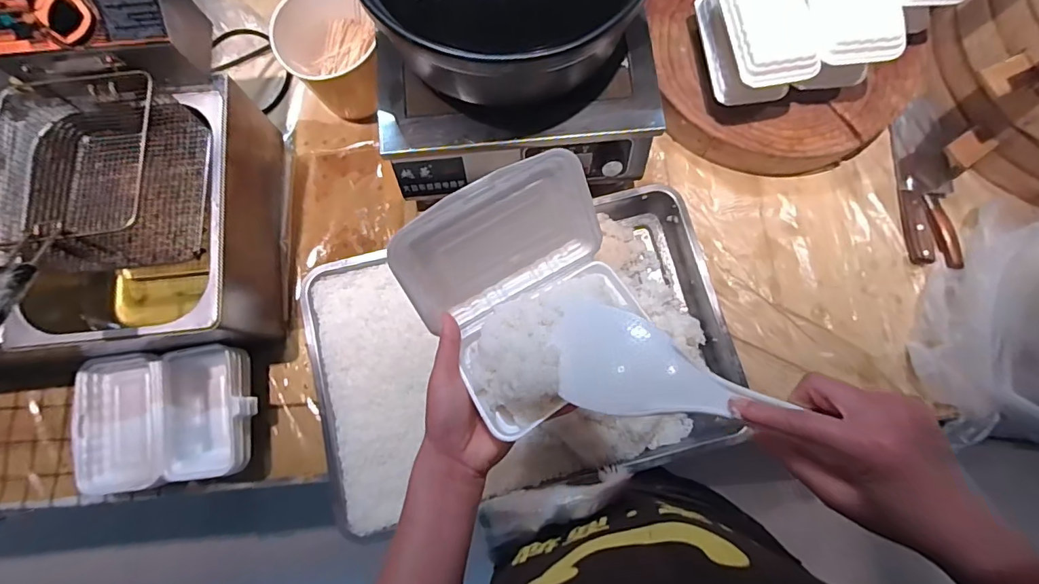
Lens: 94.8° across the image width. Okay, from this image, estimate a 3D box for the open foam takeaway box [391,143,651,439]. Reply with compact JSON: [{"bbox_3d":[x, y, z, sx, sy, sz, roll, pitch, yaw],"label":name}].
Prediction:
[{"bbox_3d":[0.009,-0.003,0.421,0.180,0.069,0.189,-34,81,-6],"label":"open foam takeaway box"}]

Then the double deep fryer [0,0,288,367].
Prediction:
[{"bbox_3d":[-0.690,-0.111,0.612,0.632,0.294,0.486,-5,79,-1],"label":"double deep fryer"}]

